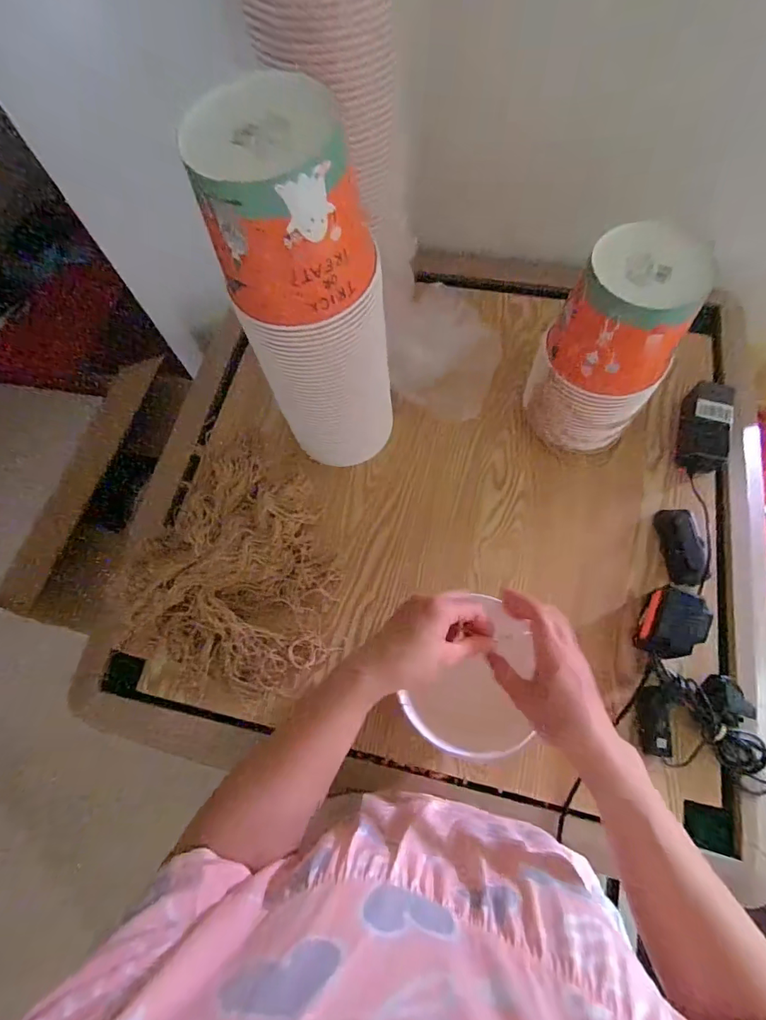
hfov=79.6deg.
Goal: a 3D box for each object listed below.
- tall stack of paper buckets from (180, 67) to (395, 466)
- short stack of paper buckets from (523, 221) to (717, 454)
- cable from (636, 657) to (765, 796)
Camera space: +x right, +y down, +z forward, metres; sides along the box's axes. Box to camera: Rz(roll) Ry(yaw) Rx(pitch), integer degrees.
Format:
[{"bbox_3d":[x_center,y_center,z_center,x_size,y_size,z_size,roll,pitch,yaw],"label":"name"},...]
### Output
[{"bbox_3d":[-0.071,-0.208,0.543,0.150,0.437,0.147,2,69,4],"label":"tall stack of paper buckets"},{"bbox_3d":[0.293,-0.199,0.608,0.132,0.269,0.153,-43,72,-13],"label":"short stack of paper buckets"},{"bbox_3d":[0.401,0.261,0.553,0.175,0.030,0.115,16,70,9],"label":"cable"}]

